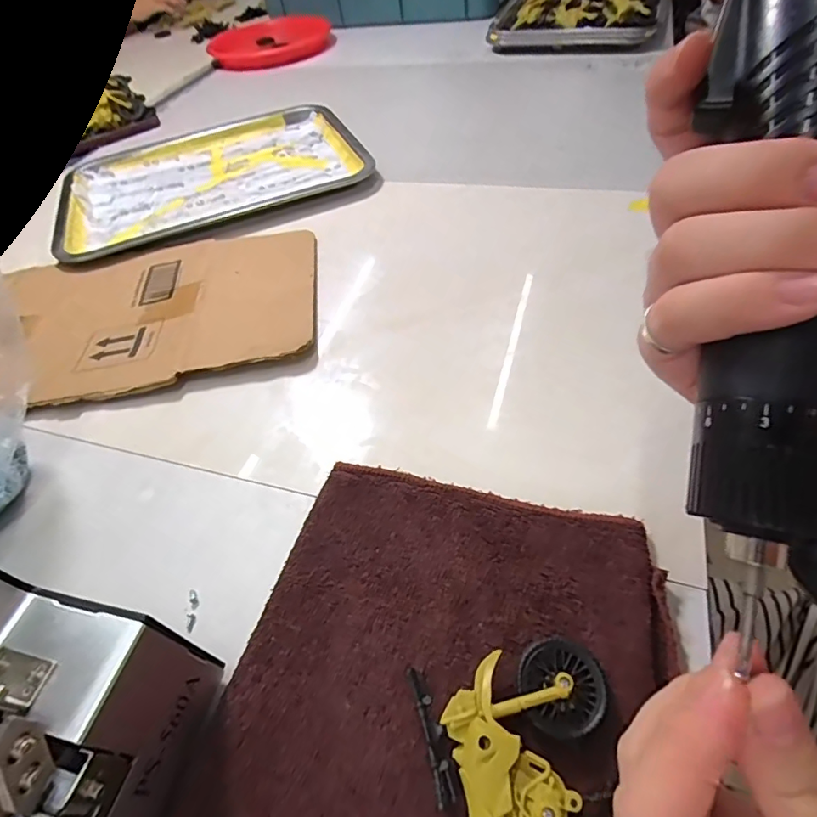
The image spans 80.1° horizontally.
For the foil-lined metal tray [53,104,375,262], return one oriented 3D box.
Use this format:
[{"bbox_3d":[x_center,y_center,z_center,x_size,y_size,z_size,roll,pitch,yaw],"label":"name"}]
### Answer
[{"bbox_3d":[-0.244,-0.299,0.609,0.347,0.020,0.282,-20,51,-10],"label":"foil-lined metal tray"}]

